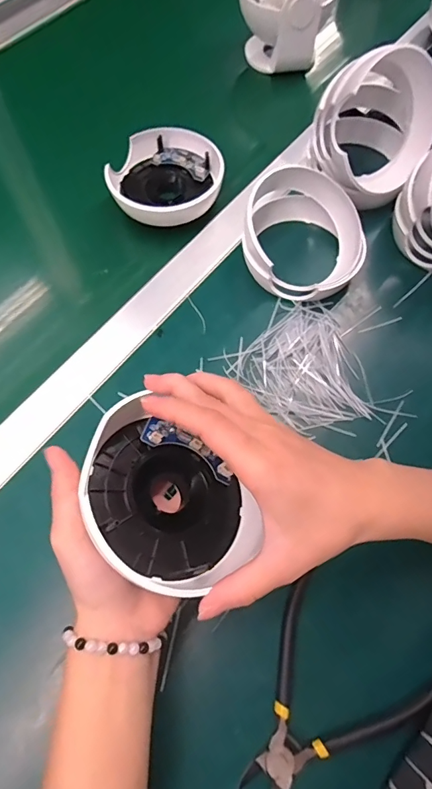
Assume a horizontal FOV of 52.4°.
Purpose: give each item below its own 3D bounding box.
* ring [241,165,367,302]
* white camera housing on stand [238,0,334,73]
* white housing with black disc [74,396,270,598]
[{"bbox_3d":[0.085,-0.151,0.414,0.113,0.062,0.111,1,66,-1],"label":"ring"},{"bbox_3d":[0.083,-0.467,0.531,0.107,0.103,0.100,7,66,1],"label":"white camera housing on stand"},{"bbox_3d":[-0.037,0.059,0.273,0.095,0.062,0.114,-21,75,-36],"label":"white housing with black disc"}]

